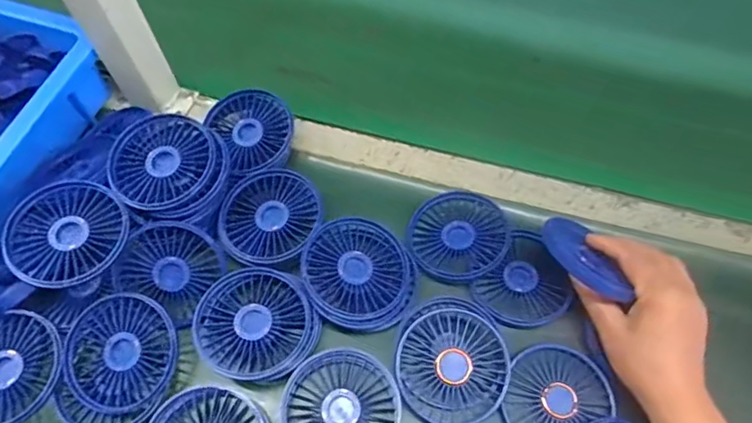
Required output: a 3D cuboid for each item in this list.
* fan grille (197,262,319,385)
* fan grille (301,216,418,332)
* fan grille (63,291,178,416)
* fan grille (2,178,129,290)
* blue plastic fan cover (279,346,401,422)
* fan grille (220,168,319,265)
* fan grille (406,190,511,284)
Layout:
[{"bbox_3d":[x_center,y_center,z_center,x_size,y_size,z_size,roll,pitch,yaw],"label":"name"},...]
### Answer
[{"bbox_3d":[-0.095,0.091,0.418,0.095,0.024,0.085,17,62,8],"label":"fan grille"},{"bbox_3d":[-0.015,0.050,0.432,0.093,0.019,0.088,0,61,-1],"label":"fan grille"},{"bbox_3d":[-0.201,0.110,0.404,0.089,0.018,0.084,0,61,-1],"label":"fan grille"},{"bbox_3d":[-0.243,0.016,0.406,0.082,0.017,0.084,0,61,-1],"label":"fan grille"},{"bbox_3d":[-0.027,0.154,0.396,0.086,0.020,0.089,15,62,8],"label":"blue plastic fan cover"},{"bbox_3d":[-0.093,0.004,0.452,0.087,0.011,0.087,38,67,18],"label":"fan grille"},{"bbox_3d":[0.072,0.019,0.462,0.086,0.013,0.087,0,61,-1],"label":"fan grille"}]

